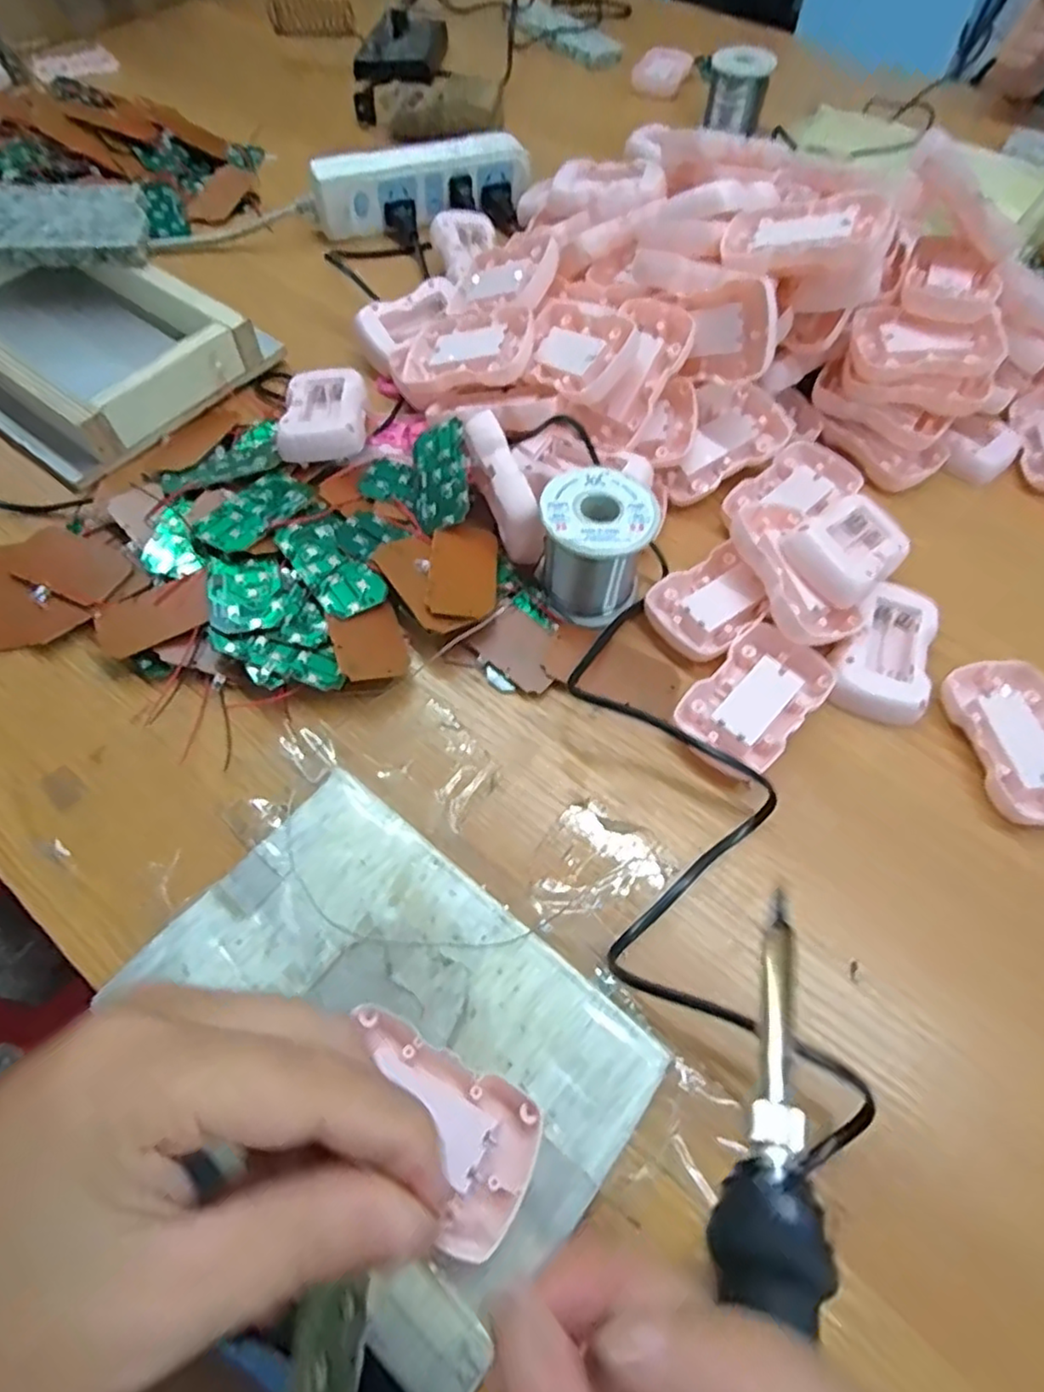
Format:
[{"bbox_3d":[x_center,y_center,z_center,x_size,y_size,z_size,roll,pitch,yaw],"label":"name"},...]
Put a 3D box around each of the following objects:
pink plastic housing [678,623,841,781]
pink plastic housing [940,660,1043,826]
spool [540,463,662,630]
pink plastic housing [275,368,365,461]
[{"bbox_3d":[0.123,0.003,0.353,0.053,0.014,0.084,39,67,19],"label":"pink plastic housing"},{"bbox_3d":[0.257,0.024,0.346,0.056,0.017,0.087,-9,61,-6],"label":"pink plastic housing"},{"bbox_3d":[0.041,-0.083,0.370,0.058,0.057,0.061,0,61,-1],"label":"spool"},{"bbox_3d":[-0.127,-0.184,0.431,0.051,0.023,0.078,-3,61,-3],"label":"pink plastic housing"}]

